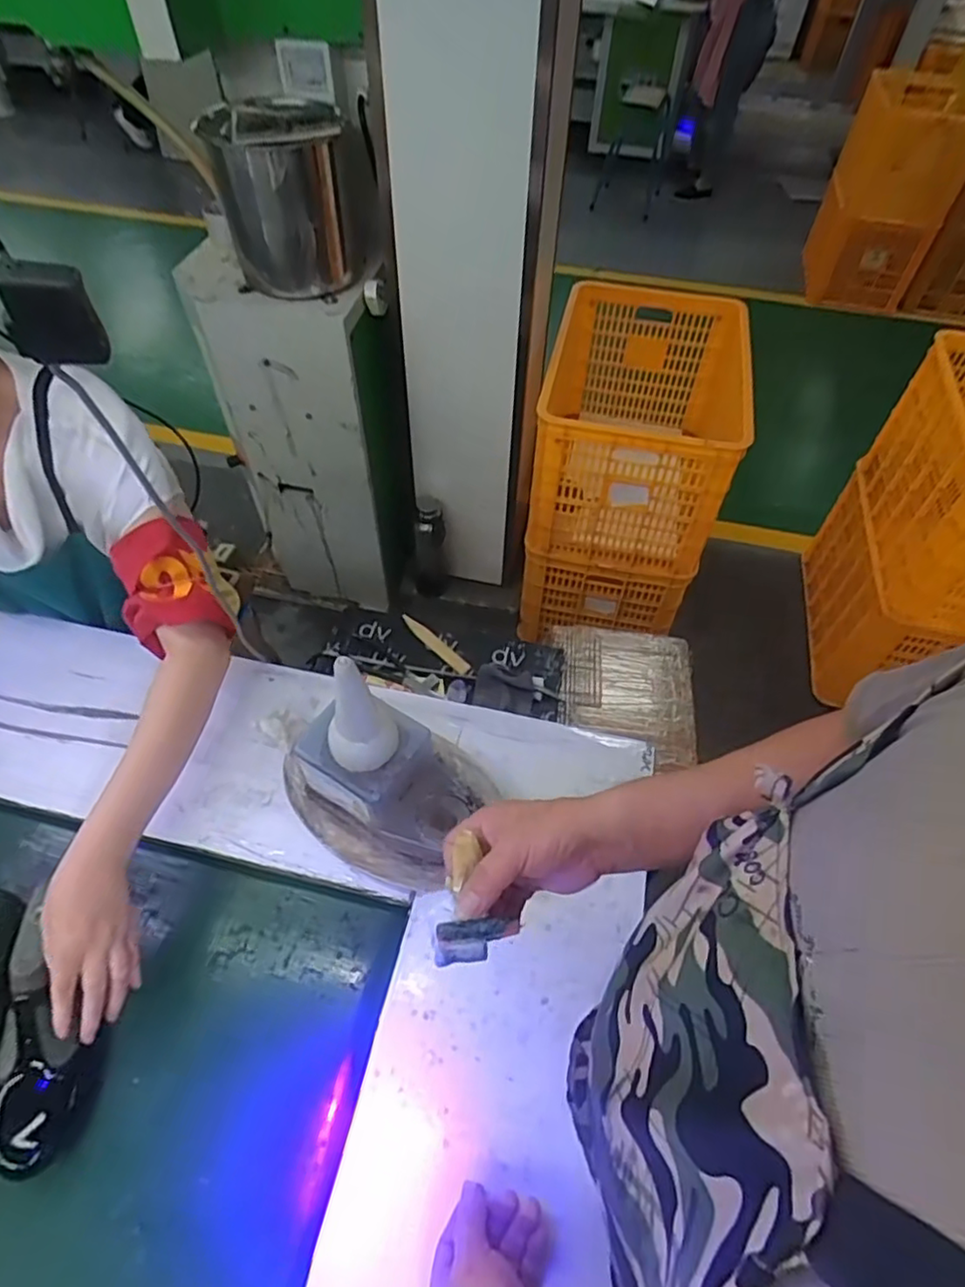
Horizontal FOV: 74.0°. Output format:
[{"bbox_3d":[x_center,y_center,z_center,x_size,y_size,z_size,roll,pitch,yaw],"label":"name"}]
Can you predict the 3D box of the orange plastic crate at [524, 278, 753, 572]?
[{"bbox_3d":[0.367,-0.552,1.589,0.428,0.390,0.678,10,54,5],"label":"orange plastic crate"}]

